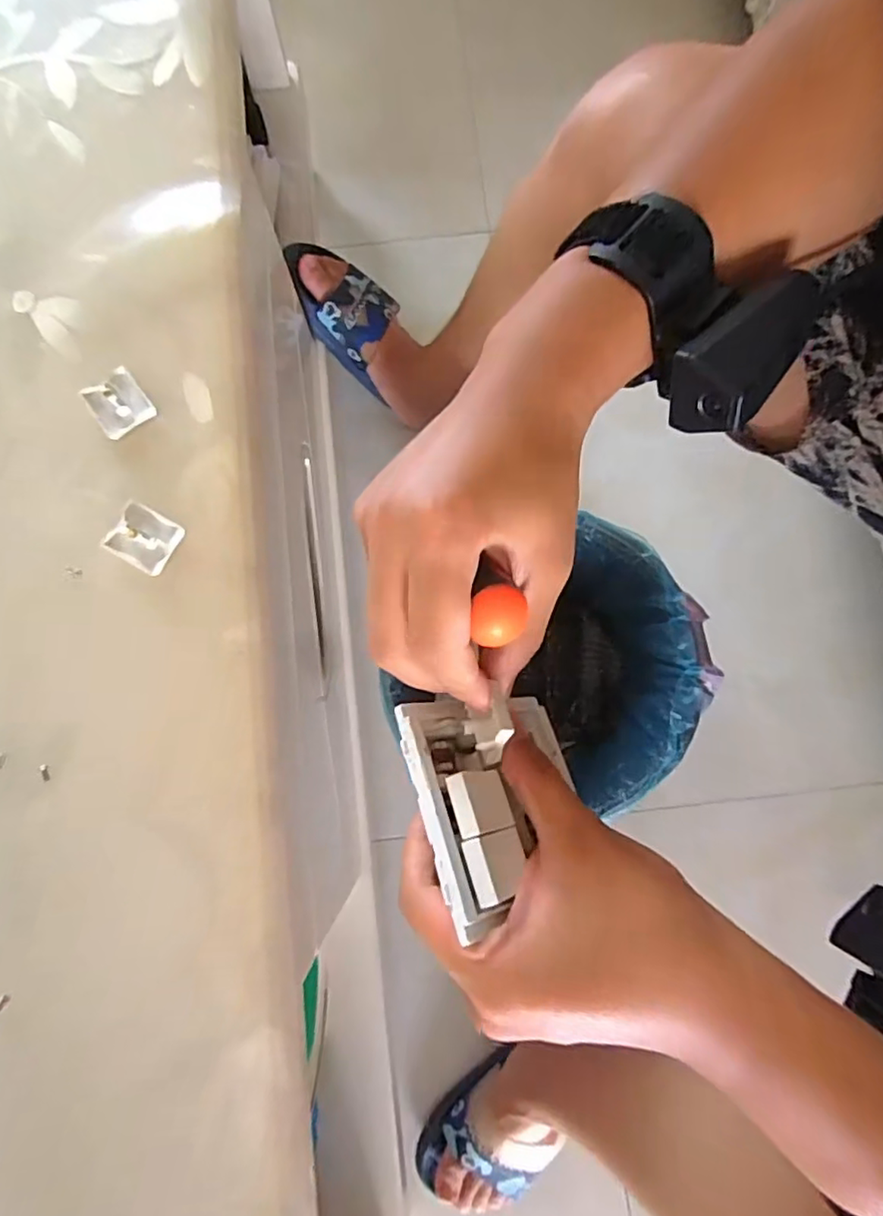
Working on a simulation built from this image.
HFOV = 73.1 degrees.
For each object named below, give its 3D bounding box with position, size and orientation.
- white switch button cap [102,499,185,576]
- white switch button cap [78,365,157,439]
[{"bbox_3d":[-0.155,-0.037,0.307,0.033,0.007,0.029,28,82,6],"label":"white switch button cap"},{"bbox_3d":[-0.176,-0.113,0.322,0.028,0.008,0.036,-38,82,-5],"label":"white switch button cap"}]

